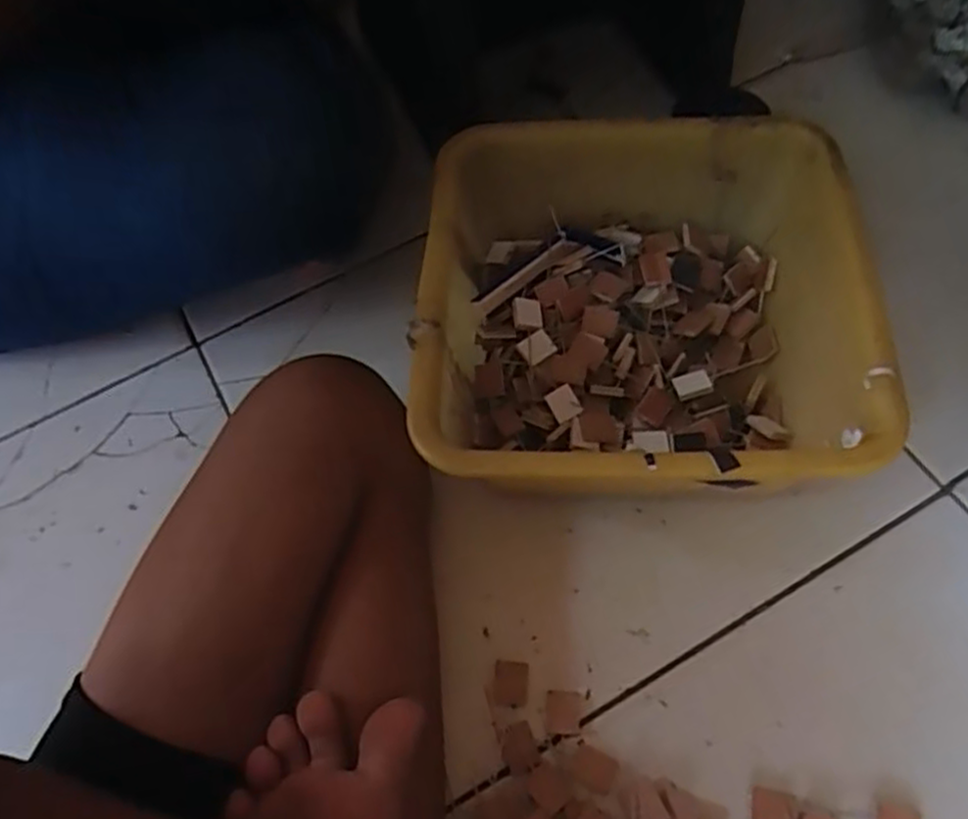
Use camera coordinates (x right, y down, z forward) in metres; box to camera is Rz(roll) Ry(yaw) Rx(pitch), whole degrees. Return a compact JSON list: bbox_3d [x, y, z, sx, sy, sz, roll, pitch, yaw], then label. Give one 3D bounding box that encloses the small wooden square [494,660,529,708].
[{"bbox_3d":[0.016,0.167,0.460,0.019,0.004,0.026,1,60,7],"label":"small wooden square"}]

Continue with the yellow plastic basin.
[{"bbox_3d":[0.096,-0.056,0.510,0.262,0.138,0.272,-3,60,5],"label":"yellow plastic basin"}]

